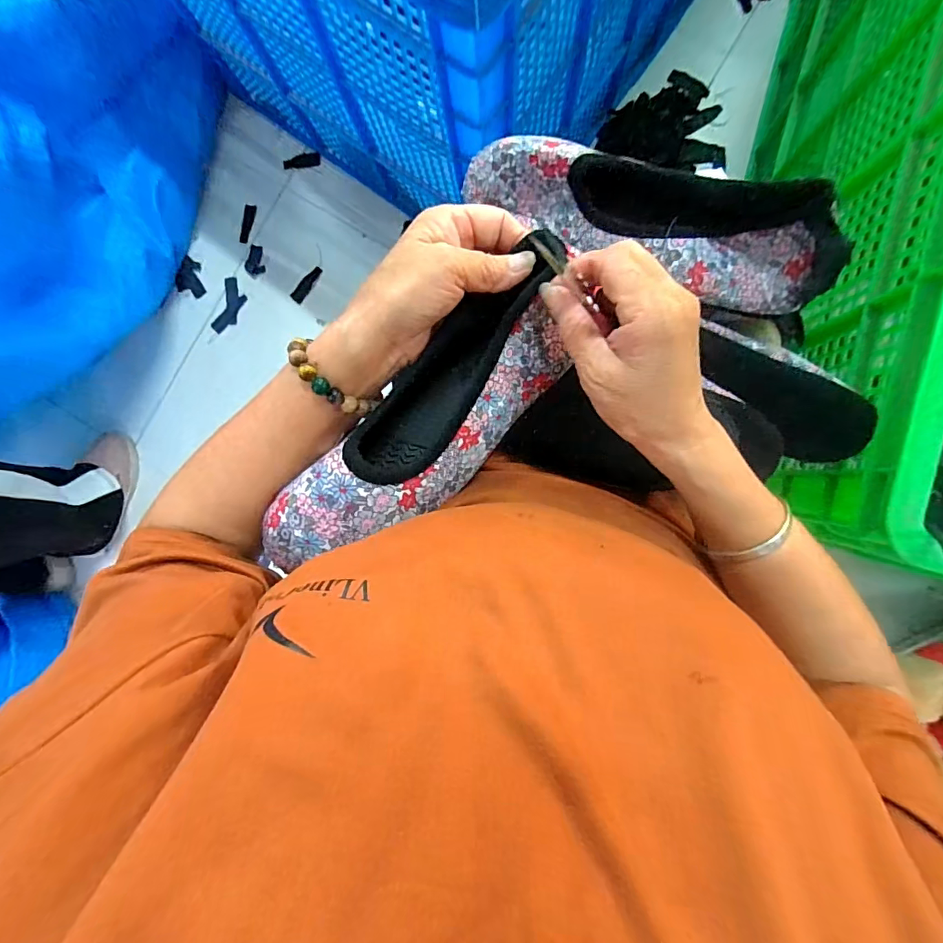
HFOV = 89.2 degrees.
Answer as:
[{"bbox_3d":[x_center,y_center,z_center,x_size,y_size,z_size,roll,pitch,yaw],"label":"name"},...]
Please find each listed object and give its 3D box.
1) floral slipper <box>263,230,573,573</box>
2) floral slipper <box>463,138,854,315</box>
[{"bbox_3d":[-0.021,-0.025,0.282,0.236,0.051,0.069,-44,86,0],"label":"floral slipper"},{"bbox_3d":[0.121,-0.178,0.339,0.271,0.051,0.070,21,92,5],"label":"floral slipper"}]

